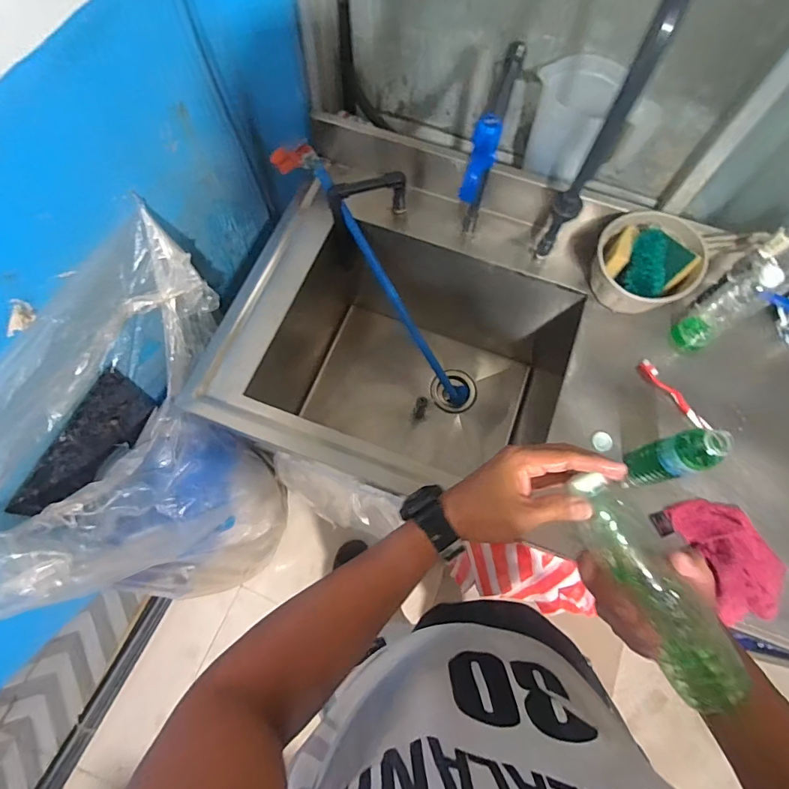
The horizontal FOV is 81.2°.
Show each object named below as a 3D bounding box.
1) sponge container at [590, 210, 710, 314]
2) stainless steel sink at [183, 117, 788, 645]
[{"bbox_3d":[0.447,-0.230,0.845,0.183,0.129,0.173,1,70,-2],"label":"sponge container"},{"bbox_3d":[0.413,0.055,0.947,1.450,0.458,0.649,23,71,6],"label":"stainless steel sink"}]

